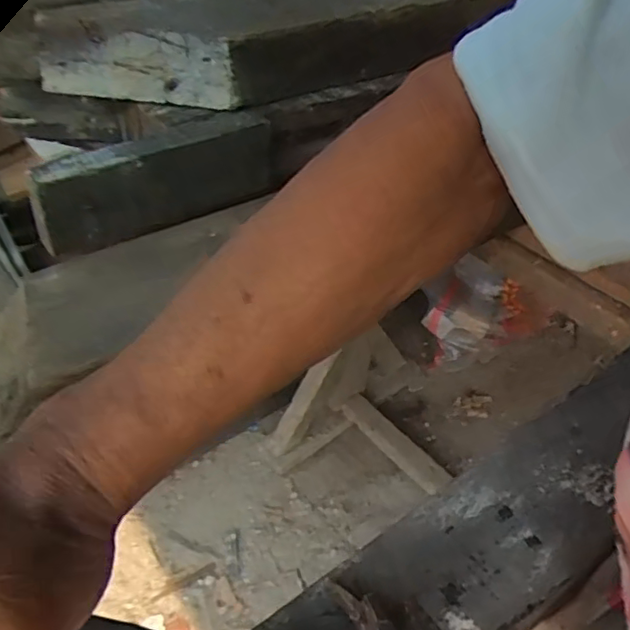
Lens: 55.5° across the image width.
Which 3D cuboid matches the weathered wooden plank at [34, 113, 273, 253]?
[{"bbox_3d":[-0.165,-0.140,0.622,0.245,0.086,0.041,-26,53,-30],"label":"weathered wooden plank"}]

